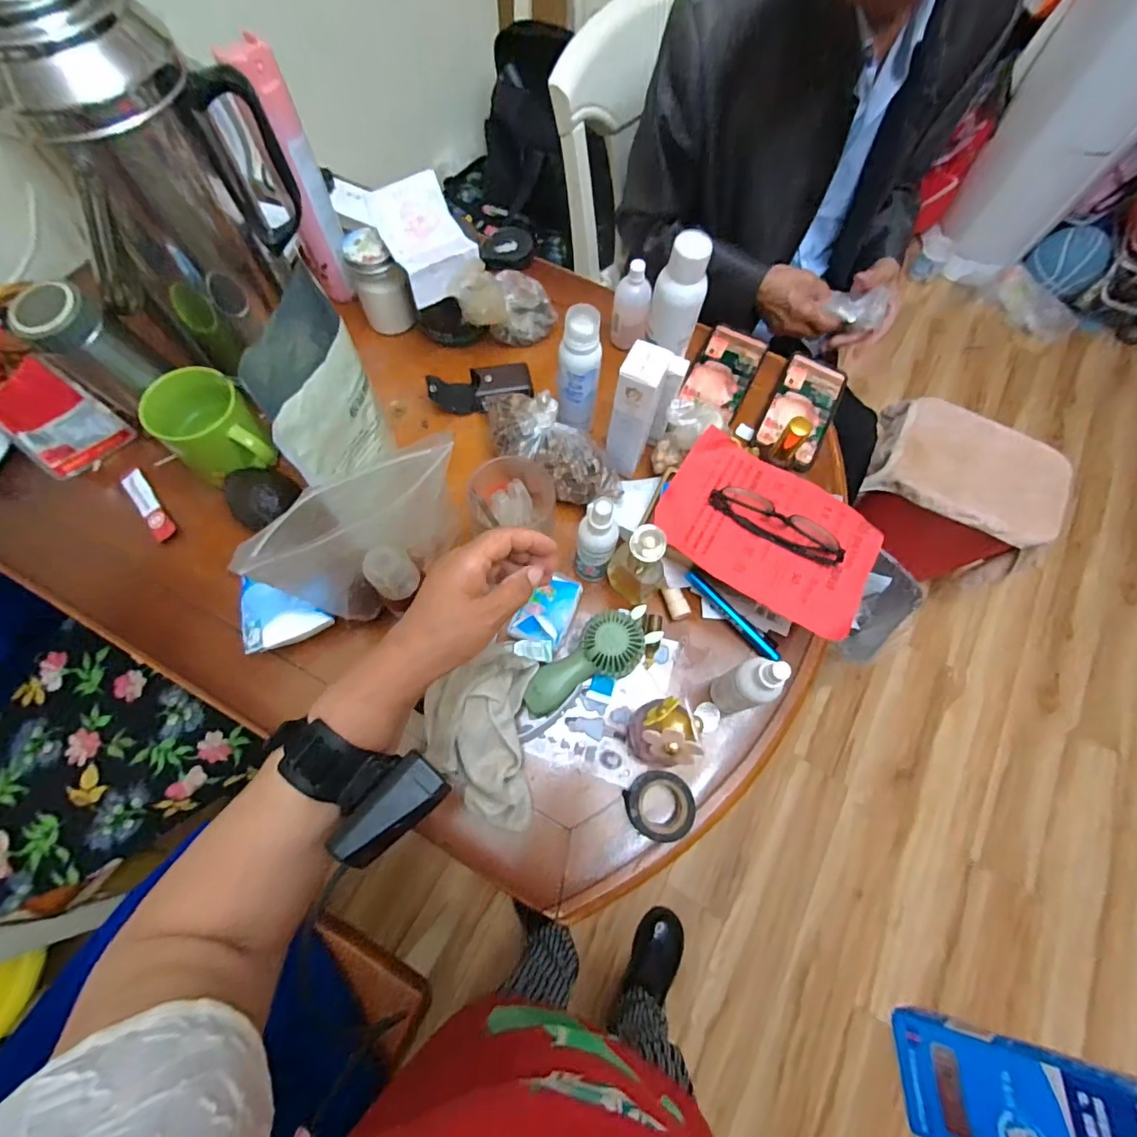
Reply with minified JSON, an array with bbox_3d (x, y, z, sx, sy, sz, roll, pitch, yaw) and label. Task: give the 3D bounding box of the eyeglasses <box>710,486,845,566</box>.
[{"bbox_3d":[0.205,-0.048,0.497,0.132,0.019,0.043,30,72,8],"label":"eyeglasses"}]

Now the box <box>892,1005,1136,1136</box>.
[{"bbox_3d":[0.275,0.319,0.298,0.037,0.148,0.066,6,67,-34],"label":"box"}]

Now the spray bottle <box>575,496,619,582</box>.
[{"bbox_3d":[0.027,-0.022,0.496,0.037,0.125,0.039,10,68,2],"label":"spray bottle"}]

